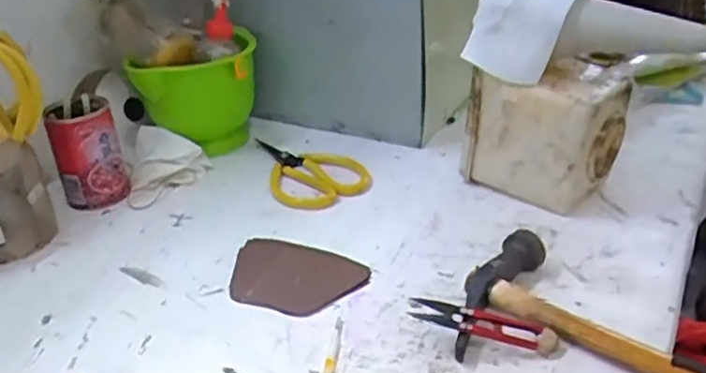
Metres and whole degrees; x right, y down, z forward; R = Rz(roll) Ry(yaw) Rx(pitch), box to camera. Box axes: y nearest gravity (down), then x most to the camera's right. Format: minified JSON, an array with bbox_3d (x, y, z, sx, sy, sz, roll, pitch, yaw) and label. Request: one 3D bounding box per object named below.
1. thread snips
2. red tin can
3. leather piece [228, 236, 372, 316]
[{"bbox_3d":[0.092,0.098,0.452,0.102,0.011,0.022,14,31,4],"label":"thread snips"},{"bbox_3d":[-0.272,-0.036,0.652,0.065,0.110,0.052,-17,32,-24],"label":"red tin can"},{"bbox_3d":[-0.052,0.074,0.537,0.118,0.004,0.083,11,32,24],"label":"leather piece"}]

